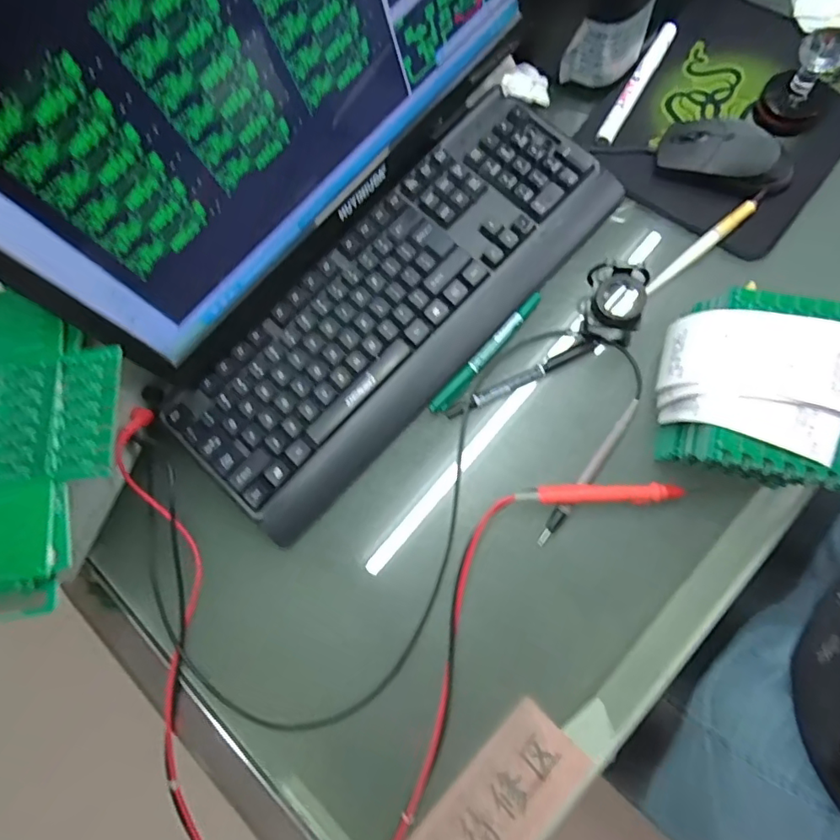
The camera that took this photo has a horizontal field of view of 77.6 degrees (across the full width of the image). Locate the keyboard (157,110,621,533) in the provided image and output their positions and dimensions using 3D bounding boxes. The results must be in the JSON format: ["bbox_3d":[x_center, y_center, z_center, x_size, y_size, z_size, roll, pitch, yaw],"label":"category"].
[{"bbox_3d":[-0.016,-0.103,0.460,0.151,0.022,0.433,44,83,8],"label":"keyboard"}]

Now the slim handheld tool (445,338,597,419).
[{"bbox_3d":[0.088,-0.035,0.455,0.141,0.015,0.012,-25,80,-4],"label":"slim handheld tool"}]

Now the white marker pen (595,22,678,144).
[{"bbox_3d":[0.209,-0.324,0.503,0.018,0.019,0.135,31,81,6],"label":"white marker pen"}]

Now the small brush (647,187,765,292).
[{"bbox_3d":[0.253,-0.157,0.459,0.129,0.014,0.013,-39,81,-6],"label":"small brush"}]

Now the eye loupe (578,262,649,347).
[{"bbox_3d":[0.160,-0.095,0.434,0.052,0.049,0.048,25,82,5],"label":"eye loupe"}]

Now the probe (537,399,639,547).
[{"bbox_3d":[0.138,0.041,0.422,0.011,0.014,0.141,38,82,7],"label":"probe"}]

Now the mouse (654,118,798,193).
[{"bbox_3d":[0.276,-0.237,0.466,0.115,0.040,0.059,23,82,5],"label":"mouse"}]

